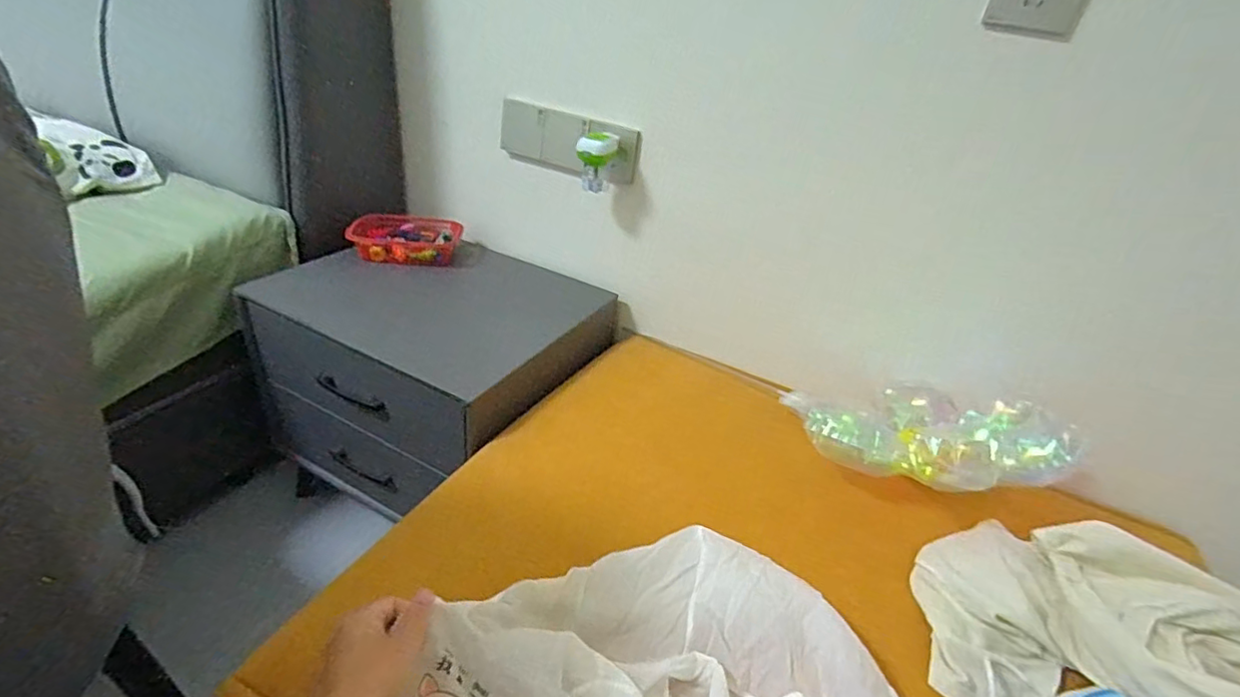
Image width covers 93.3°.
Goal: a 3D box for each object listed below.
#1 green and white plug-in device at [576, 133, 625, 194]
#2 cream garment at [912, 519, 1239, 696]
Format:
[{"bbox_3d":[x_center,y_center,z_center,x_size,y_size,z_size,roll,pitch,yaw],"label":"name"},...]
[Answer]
[{"bbox_3d":[-0.033,-0.298,0.920,0.050,0.086,0.069,15,33,11],"label":"green and white plug-in device"},{"bbox_3d":[0.468,0.277,0.538,0.337,0.103,0.226,18,33,15],"label":"cream garment"}]

